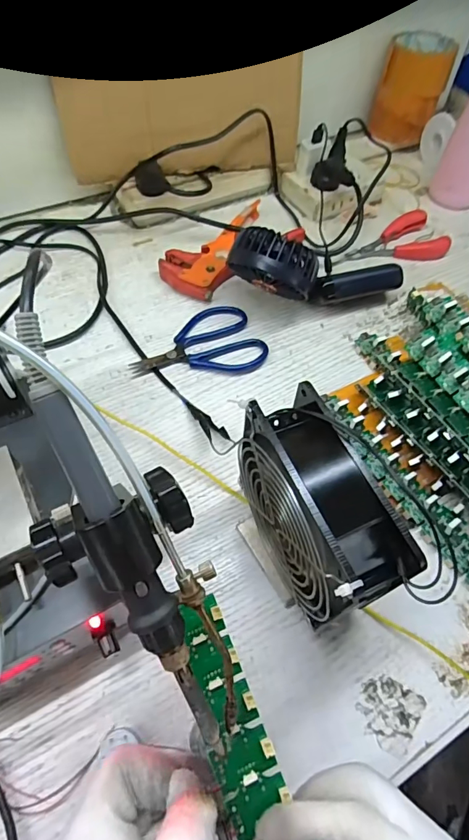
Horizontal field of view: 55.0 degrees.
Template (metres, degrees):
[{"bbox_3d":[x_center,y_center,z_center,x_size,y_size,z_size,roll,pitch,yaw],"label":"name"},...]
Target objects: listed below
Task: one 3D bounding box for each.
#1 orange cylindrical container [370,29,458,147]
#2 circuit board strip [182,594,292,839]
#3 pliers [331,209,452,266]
[{"bbox_3d":[0.238,-0.447,0.609,0.079,0.100,0.094,18,60,8],"label":"orange cylindrical container"},{"bbox_3d":[0.012,0.185,0.213,0.029,0.009,0.193,-16,75,-12],"label":"circuit board strip"},{"bbox_3d":[0.182,-0.204,0.525,0.133,0.015,0.069,-21,62,-15],"label":"pliers"}]

